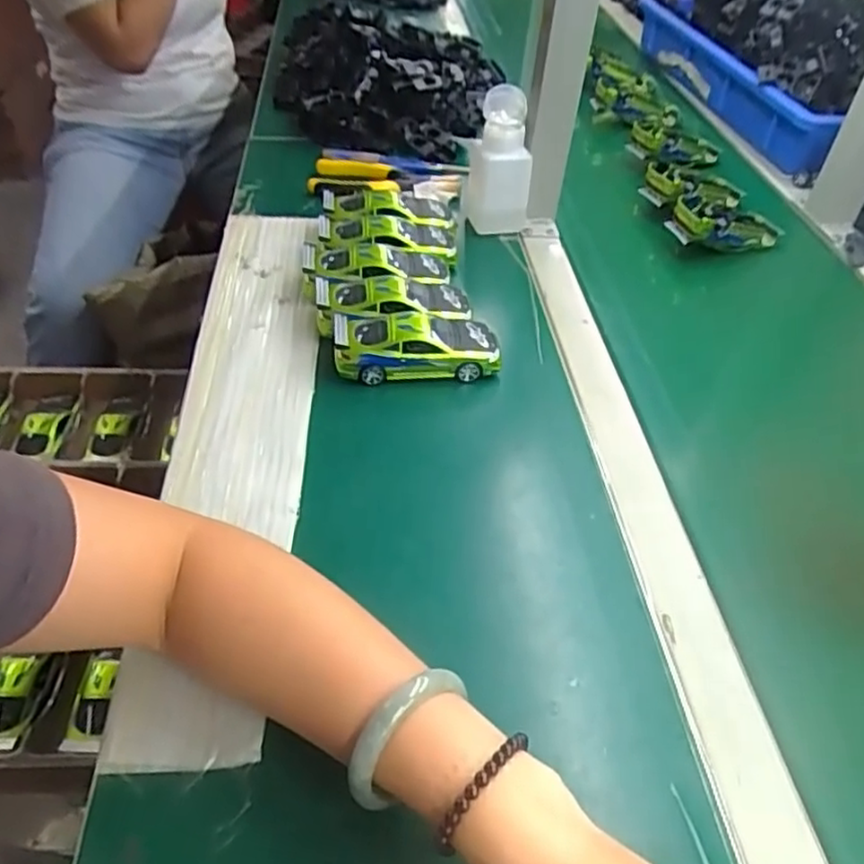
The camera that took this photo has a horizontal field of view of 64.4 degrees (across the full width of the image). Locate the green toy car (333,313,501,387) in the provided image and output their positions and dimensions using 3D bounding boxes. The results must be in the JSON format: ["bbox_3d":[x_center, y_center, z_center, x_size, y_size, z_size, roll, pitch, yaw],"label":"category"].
[{"bbox_3d":[-0.012,-0.069,0.553,0.129,0.043,0.051,-3,46,-7],"label":"green toy car"}]

